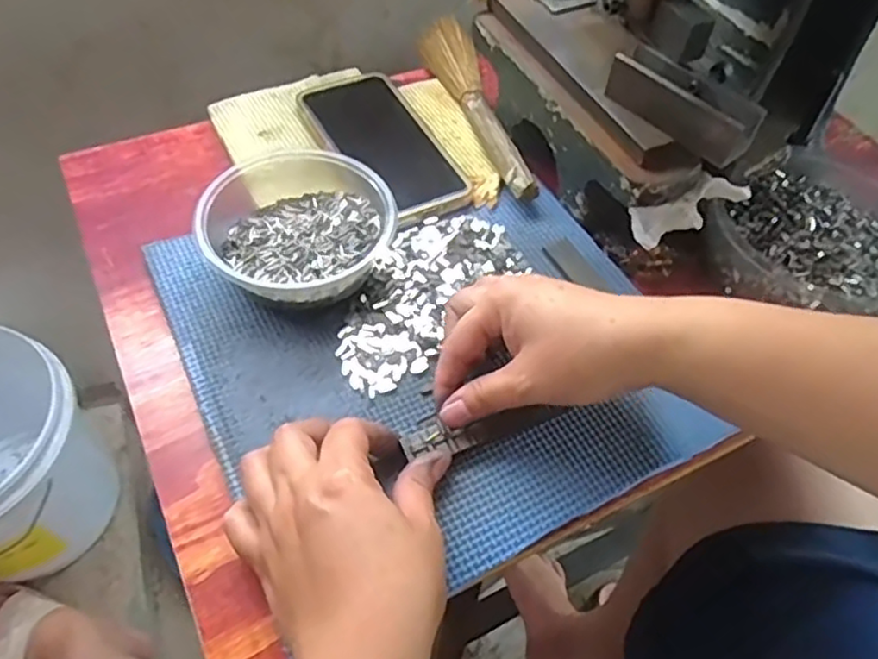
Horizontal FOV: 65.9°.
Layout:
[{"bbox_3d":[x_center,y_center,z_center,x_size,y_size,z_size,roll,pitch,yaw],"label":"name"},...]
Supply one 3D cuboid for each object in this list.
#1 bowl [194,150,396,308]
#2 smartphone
[{"bbox_3d":[-0.095,-0.065,0.418,0.128,0.048,0.115,32,58,17],"label":"bowl"},{"bbox_3d":[-0.040,-0.138,0.493,0.075,0.007,0.152,-23,59,-20],"label":"smartphone"}]

